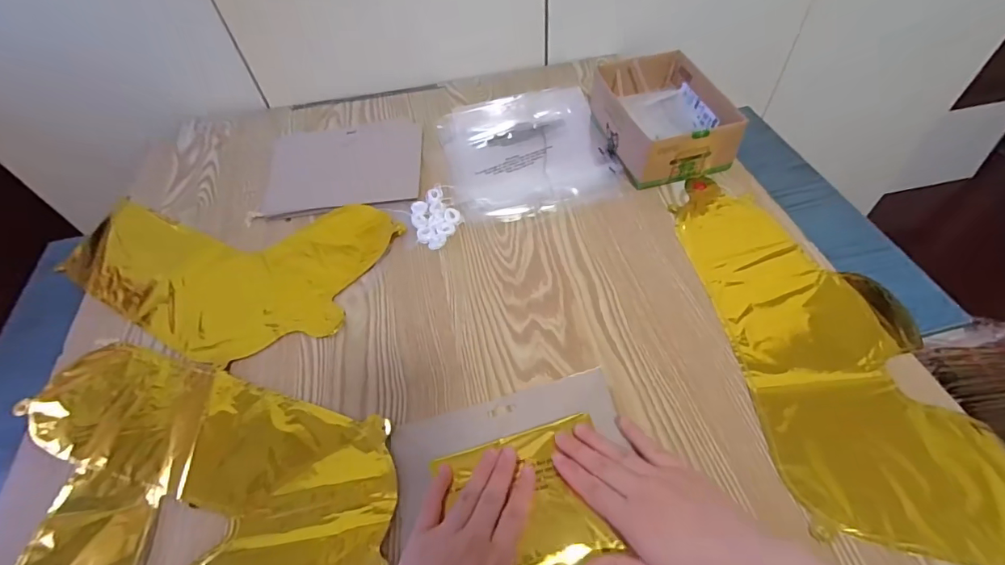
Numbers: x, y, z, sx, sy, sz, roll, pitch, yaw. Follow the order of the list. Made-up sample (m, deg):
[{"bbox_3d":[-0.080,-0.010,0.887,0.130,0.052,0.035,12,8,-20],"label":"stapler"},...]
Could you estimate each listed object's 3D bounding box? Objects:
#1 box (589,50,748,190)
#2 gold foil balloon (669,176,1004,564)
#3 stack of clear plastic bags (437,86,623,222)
[{"bbox_3d":[0.201,-0.212,0.586,0.123,0.072,0.184,-12,52,-5],"label":"box"},{"bbox_3d":[0.300,0.041,0.426,0.185,0.014,0.416,-8,52,-2],"label":"gold foil balloon"},{"bbox_3d":[0.032,-0.187,0.623,0.213,0.009,0.255,-13,52,-5],"label":"stack of clear plastic bags"}]

